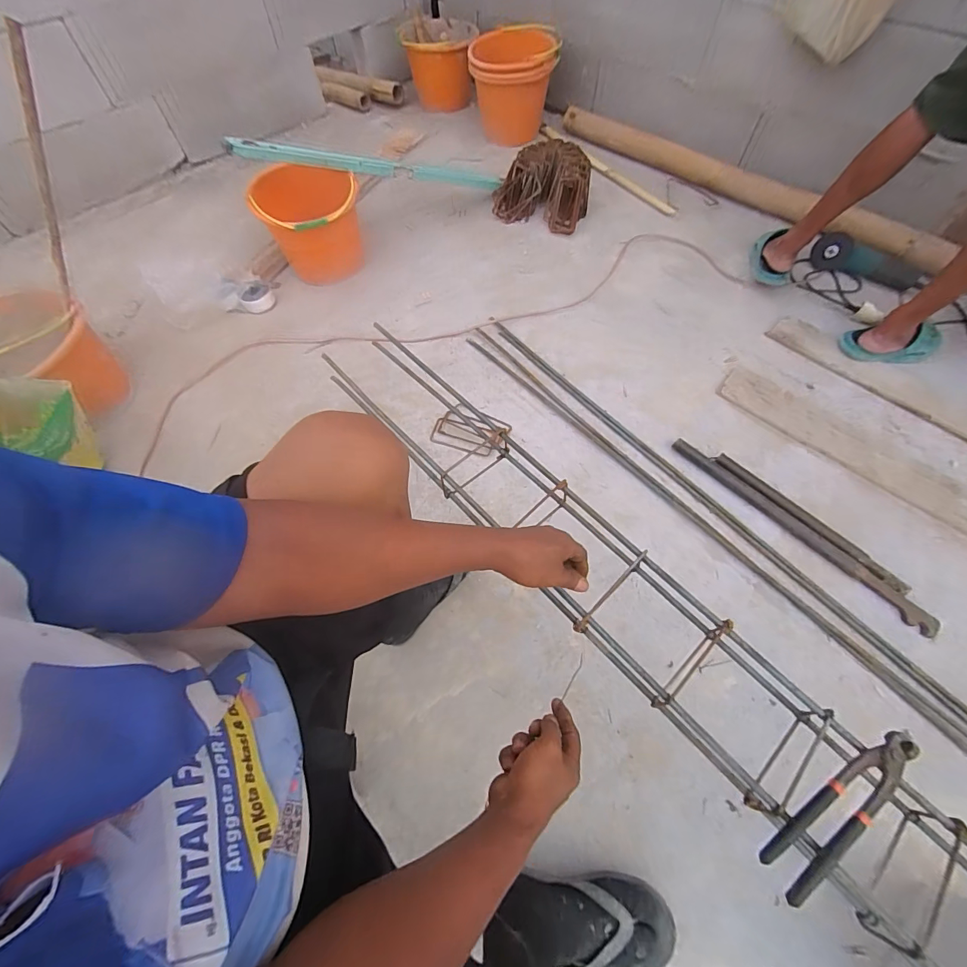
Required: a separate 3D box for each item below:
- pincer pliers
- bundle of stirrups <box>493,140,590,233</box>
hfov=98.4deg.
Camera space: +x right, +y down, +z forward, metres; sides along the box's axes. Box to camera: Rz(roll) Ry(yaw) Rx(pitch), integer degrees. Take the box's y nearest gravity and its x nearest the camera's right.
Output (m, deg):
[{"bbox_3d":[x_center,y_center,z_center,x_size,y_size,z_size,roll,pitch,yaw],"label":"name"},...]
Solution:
[{"bbox_3d":[0.388,0.344,0.444,0.220,0.022,0.048,-30,65,-14],"label":"pincer pliers"},{"bbox_3d":[0.209,-0.982,1.358,0.289,0.152,0.255,23,64,13],"label":"bundle of stirrups"}]

